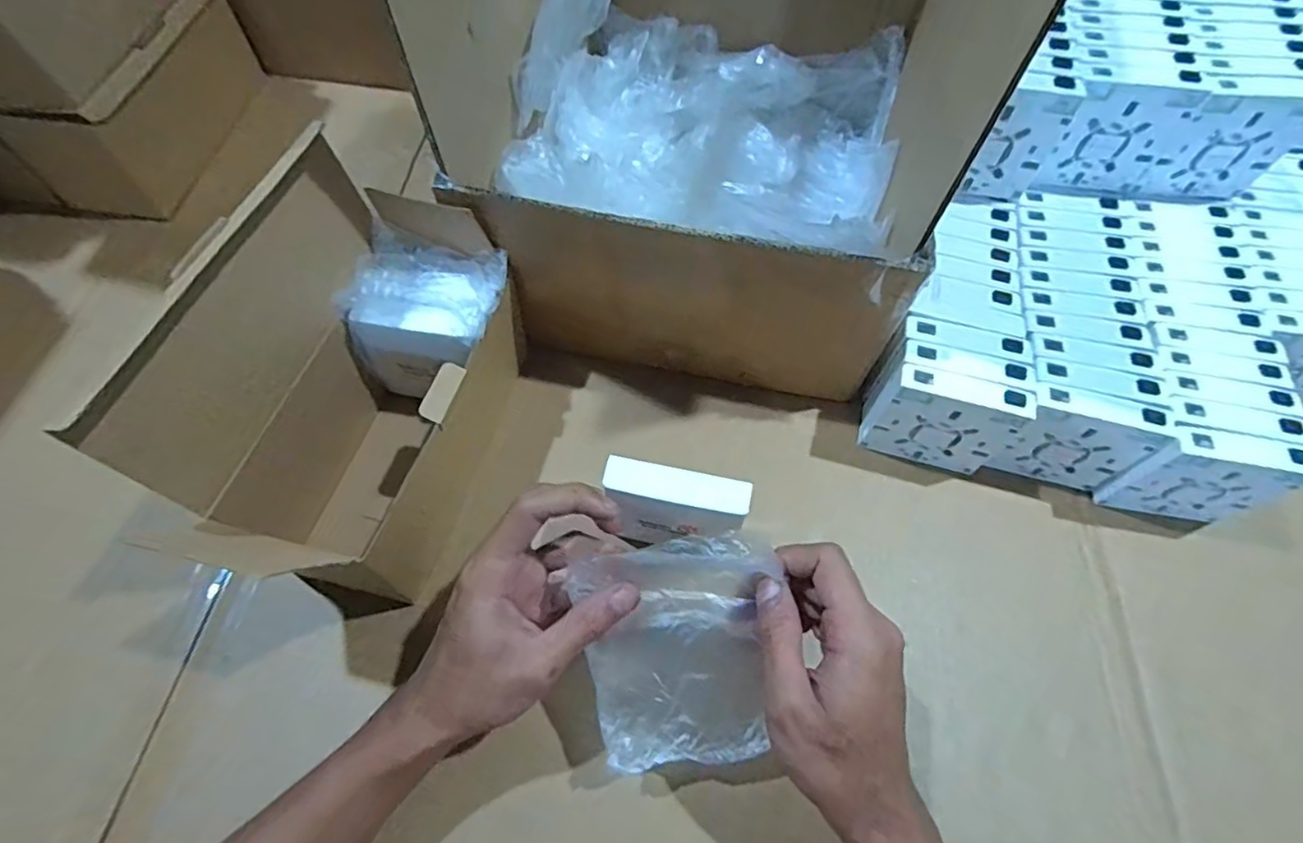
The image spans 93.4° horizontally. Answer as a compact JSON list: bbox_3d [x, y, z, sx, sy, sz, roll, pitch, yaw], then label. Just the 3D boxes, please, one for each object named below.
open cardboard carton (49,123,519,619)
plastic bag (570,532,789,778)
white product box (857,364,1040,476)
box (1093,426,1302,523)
[{"bbox_3d":[-0.176,-0.024,0.374,0.113,0.174,0.234,15,62,6],"label":"open cardboard carton"},{"bbox_3d":[0.014,0.124,0.334,0.099,0.030,0.123,-5,94,3],"label":"plastic bag"},{"bbox_3d":[0.203,0.001,0.434,0.087,0.086,0.025,14,62,5],"label":"white product box"},{"bbox_3d":[0.370,0.039,0.416,0.085,0.087,0.024,11,62,4],"label":"box"}]

